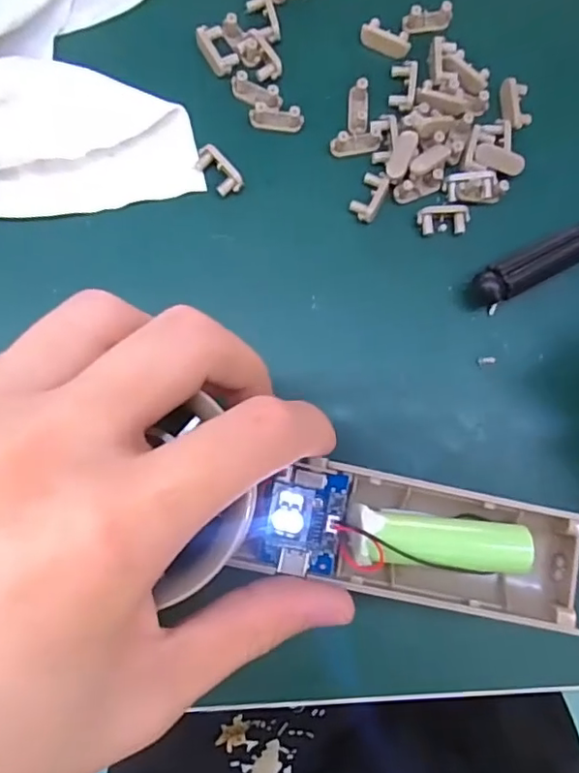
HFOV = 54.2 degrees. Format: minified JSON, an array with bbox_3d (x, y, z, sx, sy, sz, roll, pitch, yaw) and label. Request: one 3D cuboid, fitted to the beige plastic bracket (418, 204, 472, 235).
[{"bbox_3d":[0.058,-0.062,0.209,0.020,0.006,0.010,-6,83,-7],"label":"beige plastic bracket"}]

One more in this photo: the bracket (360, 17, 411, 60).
[{"bbox_3d":[0.037,-0.133,0.215,0.020,0.004,0.011,18,80,-4],"label":"bracket"}]

